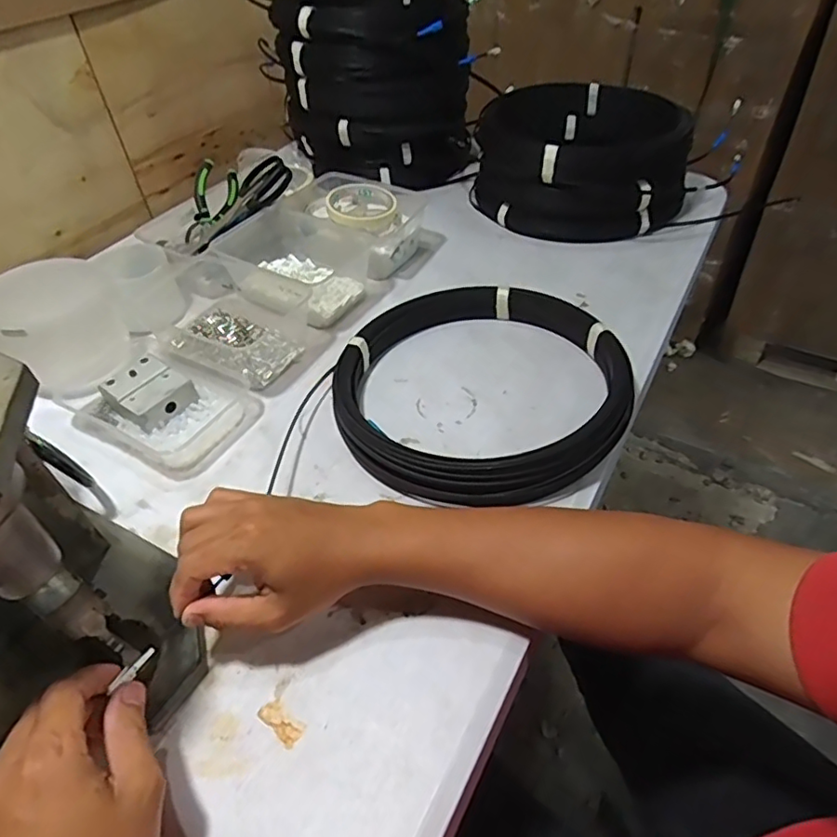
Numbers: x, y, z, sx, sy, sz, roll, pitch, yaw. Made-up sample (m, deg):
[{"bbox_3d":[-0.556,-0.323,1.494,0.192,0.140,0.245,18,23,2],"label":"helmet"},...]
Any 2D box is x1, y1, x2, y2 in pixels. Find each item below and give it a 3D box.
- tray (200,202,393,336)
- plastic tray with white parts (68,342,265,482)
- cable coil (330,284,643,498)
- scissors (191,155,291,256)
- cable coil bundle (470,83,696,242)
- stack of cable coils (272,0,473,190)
[{"bbox_3d":[-0.144,-0.190,0.704,0.178,0.064,0.141,23,51,25],"label":"tray"},{"bbox_3d":[-0.250,-0.013,0.576,0.156,0.043,0.120,21,50,23],"label":"plastic tray with white parts"},{"bbox_3d":[0.059,-0.036,0.558,0.275,0.042,0.268,-2,45,2],"label":"cable coil"},{"bbox_3d":[-0.230,-0.272,0.740,0.160,0.019,0.072,-43,50,7],"label":"scissors"},{"bbox_3d":[0.230,-0.366,0.816,0.276,0.128,0.267,10,47,14],"label":"cable coil bundle"},{"bbox_3d":[-0.056,-0.523,0.884,0.267,0.210,0.266,3,46,7],"label":"stack of cable coils"}]

